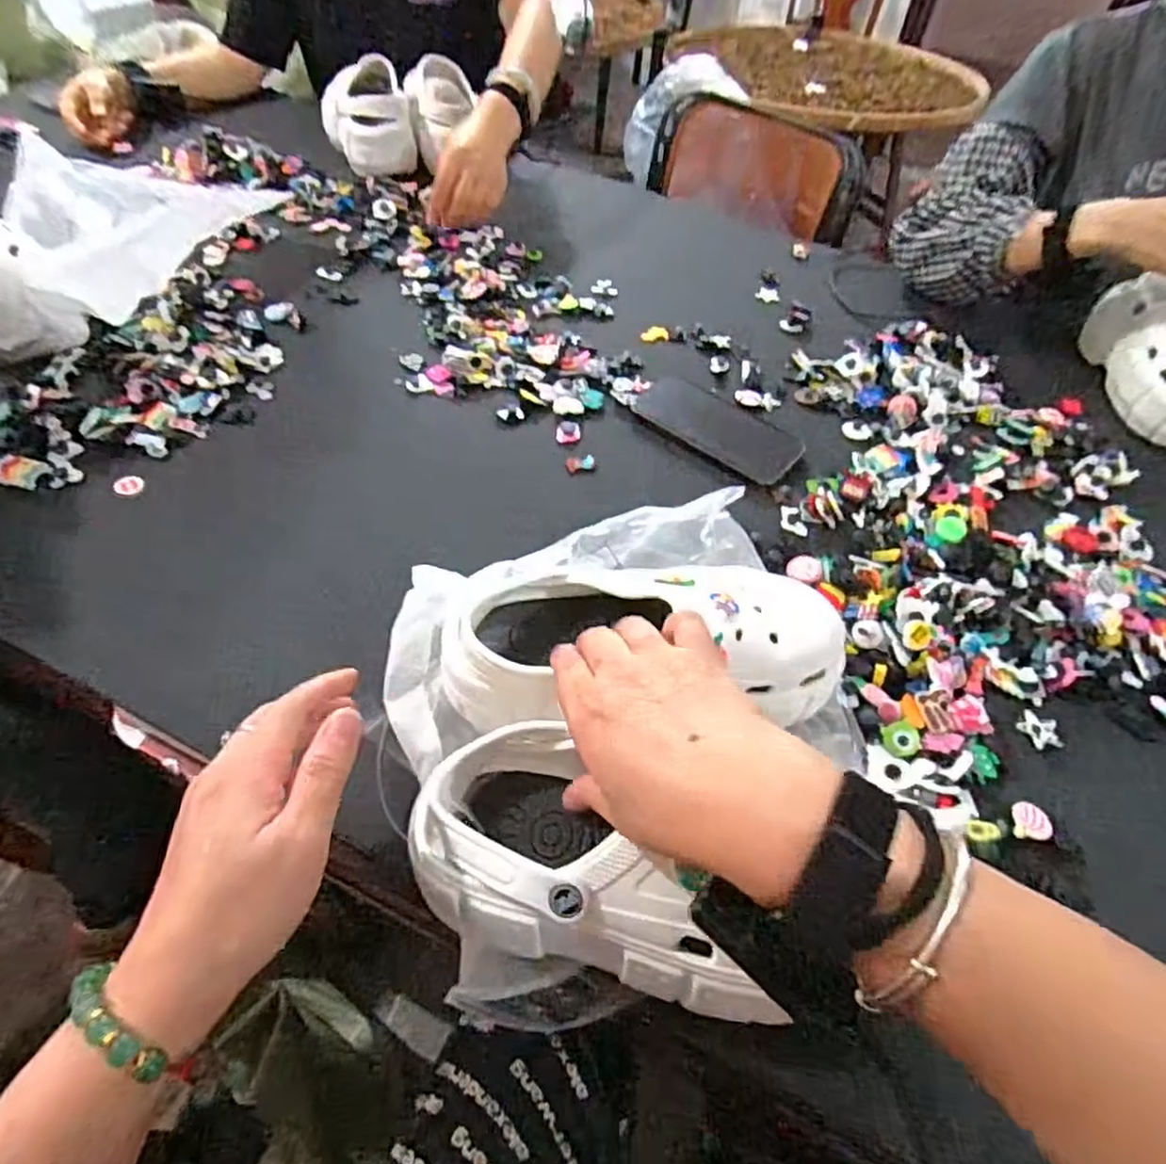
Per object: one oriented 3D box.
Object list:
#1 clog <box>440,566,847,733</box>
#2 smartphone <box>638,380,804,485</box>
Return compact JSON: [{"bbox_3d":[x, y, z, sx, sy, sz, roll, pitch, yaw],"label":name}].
[{"bbox_3d":[0.040,0.033,0.424,0.242,0.092,0.088,-1,47,-2],"label":"clog"},{"bbox_3d":[0.131,-0.151,0.671,0.165,0.011,0.085,34,53,23],"label":"smartphone"}]

